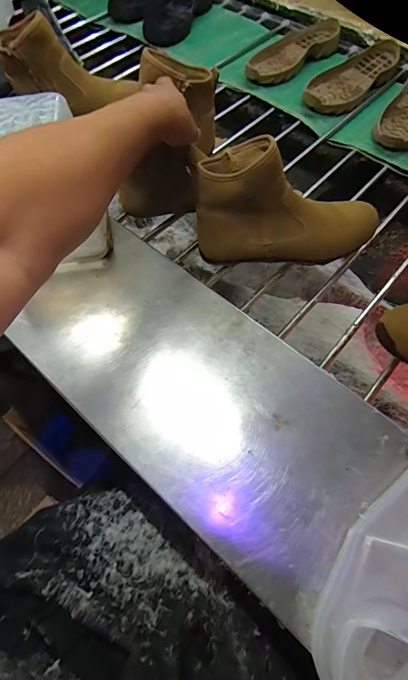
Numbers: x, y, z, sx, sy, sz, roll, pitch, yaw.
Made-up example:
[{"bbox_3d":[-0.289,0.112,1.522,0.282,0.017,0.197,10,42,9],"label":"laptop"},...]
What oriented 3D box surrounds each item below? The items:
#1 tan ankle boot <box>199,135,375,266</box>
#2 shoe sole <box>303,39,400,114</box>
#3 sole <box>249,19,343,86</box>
[{"bbox_3d":[0.122,-0.190,0.494,0.265,0.150,0.103,4,63,2],"label":"tan ankle boot"},{"bbox_3d":[0.334,-0.595,0.752,0.257,0.047,0.108,-42,71,-17],"label":"shoe sole"},{"bbox_3d":[0.213,-0.684,0.803,0.279,0.035,0.105,-40,71,-16],"label":"sole"}]

